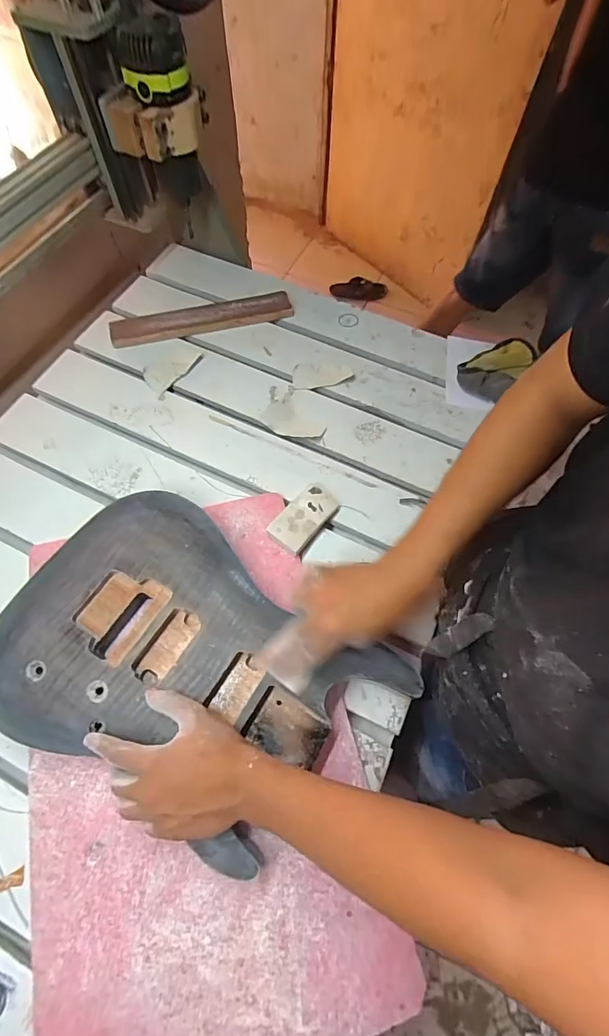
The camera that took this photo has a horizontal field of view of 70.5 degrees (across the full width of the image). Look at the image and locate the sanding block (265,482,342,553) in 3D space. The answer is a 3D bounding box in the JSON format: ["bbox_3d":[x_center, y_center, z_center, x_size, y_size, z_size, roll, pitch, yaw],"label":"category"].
[{"bbox_3d":[0.001,-0.003,0.579,0.056,0.027,0.104,32,68,13],"label":"sanding block"}]

